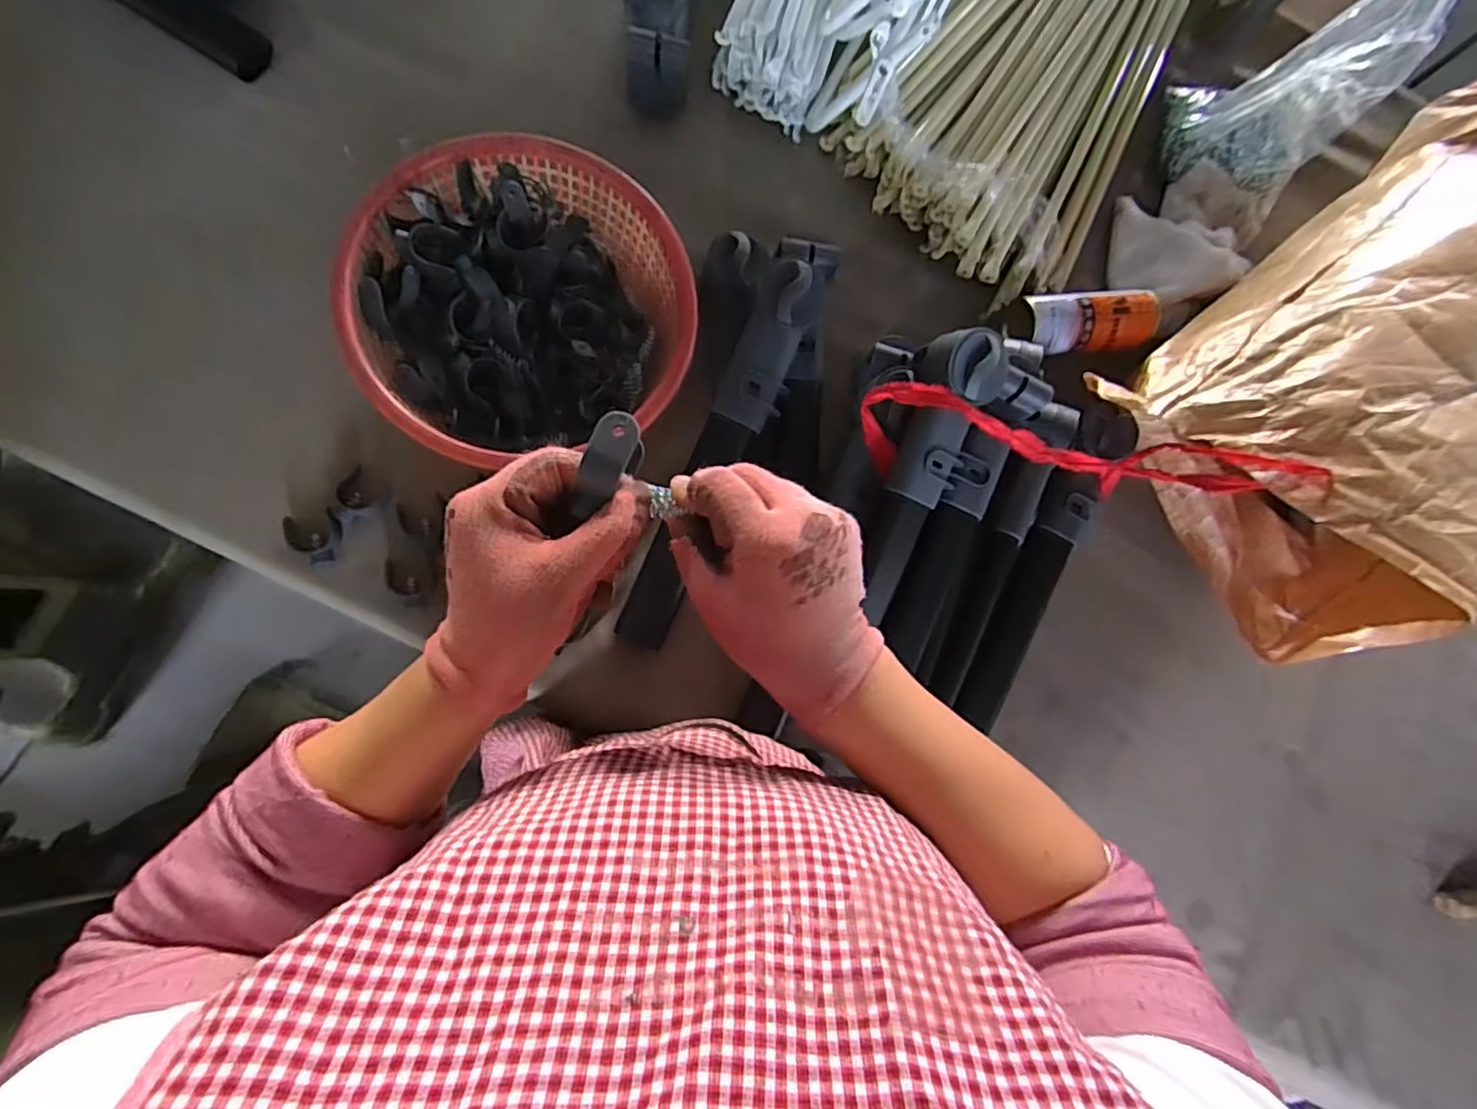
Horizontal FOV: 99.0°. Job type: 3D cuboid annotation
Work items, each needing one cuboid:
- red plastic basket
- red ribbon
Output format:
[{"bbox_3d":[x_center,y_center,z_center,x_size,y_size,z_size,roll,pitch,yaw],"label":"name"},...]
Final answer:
[{"bbox_3d":[-0.196,-0.231,0.605,0.297,0.110,0.295,-10,88,-8],"label":"red plastic basket"},{"bbox_3d":[0.319,-0.107,0.600,0.398,0.142,0.088,3,82,-9],"label":"red ribbon"}]

